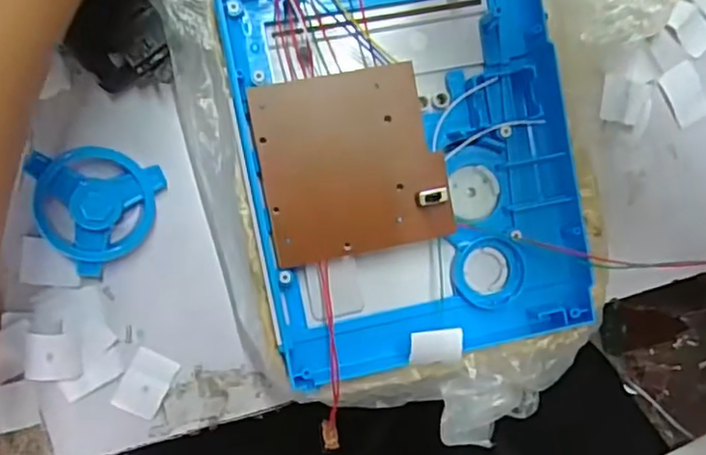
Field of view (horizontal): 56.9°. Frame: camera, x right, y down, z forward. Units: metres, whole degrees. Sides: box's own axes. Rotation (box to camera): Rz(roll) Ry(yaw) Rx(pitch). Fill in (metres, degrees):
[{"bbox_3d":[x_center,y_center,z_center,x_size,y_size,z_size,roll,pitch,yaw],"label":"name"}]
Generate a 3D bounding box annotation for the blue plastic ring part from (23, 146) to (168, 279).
[{"bbox_3d":[-0.110,-0.006,0.278,0.051,0.014,0.053,8,96,-28],"label":"blue plastic ring part"}]

